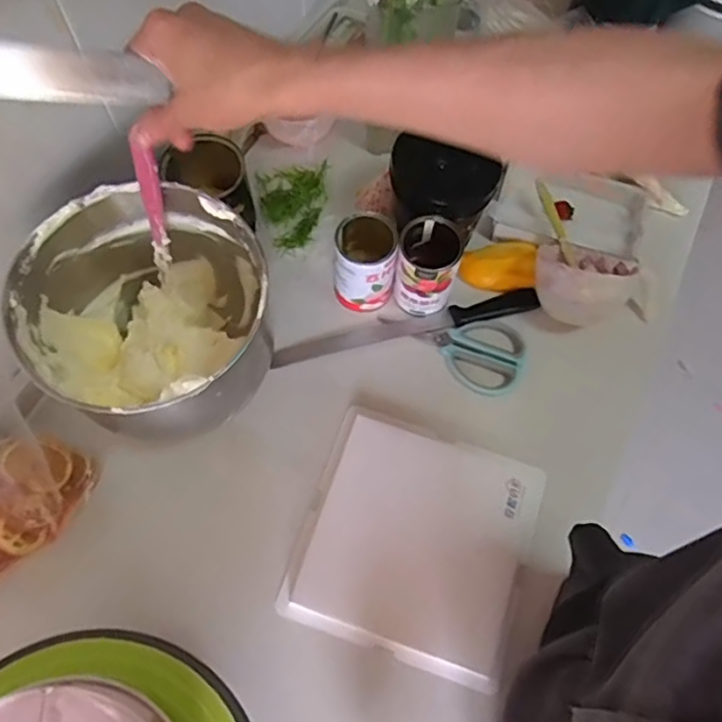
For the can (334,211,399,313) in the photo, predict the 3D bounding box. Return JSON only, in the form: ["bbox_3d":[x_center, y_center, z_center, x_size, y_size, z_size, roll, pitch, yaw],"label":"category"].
[{"bbox_3d":[0.005,-0.117,0.718,0.069,0.110,0.068,1,67,-2],"label":"can"}]

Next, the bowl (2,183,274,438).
[{"bbox_3d":[-0.207,-0.032,0.607,0.210,0.174,0.219,1,67,-2],"label":"bowl"}]

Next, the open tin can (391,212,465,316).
[{"bbox_3d":[0.080,-0.115,0.723,0.069,0.114,0.074,1,67,-2],"label":"open tin can"}]

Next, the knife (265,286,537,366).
[{"bbox_3d":[0.058,-0.043,0.753,0.338,0.018,0.030,-13,68,-7],"label":"knife"}]

